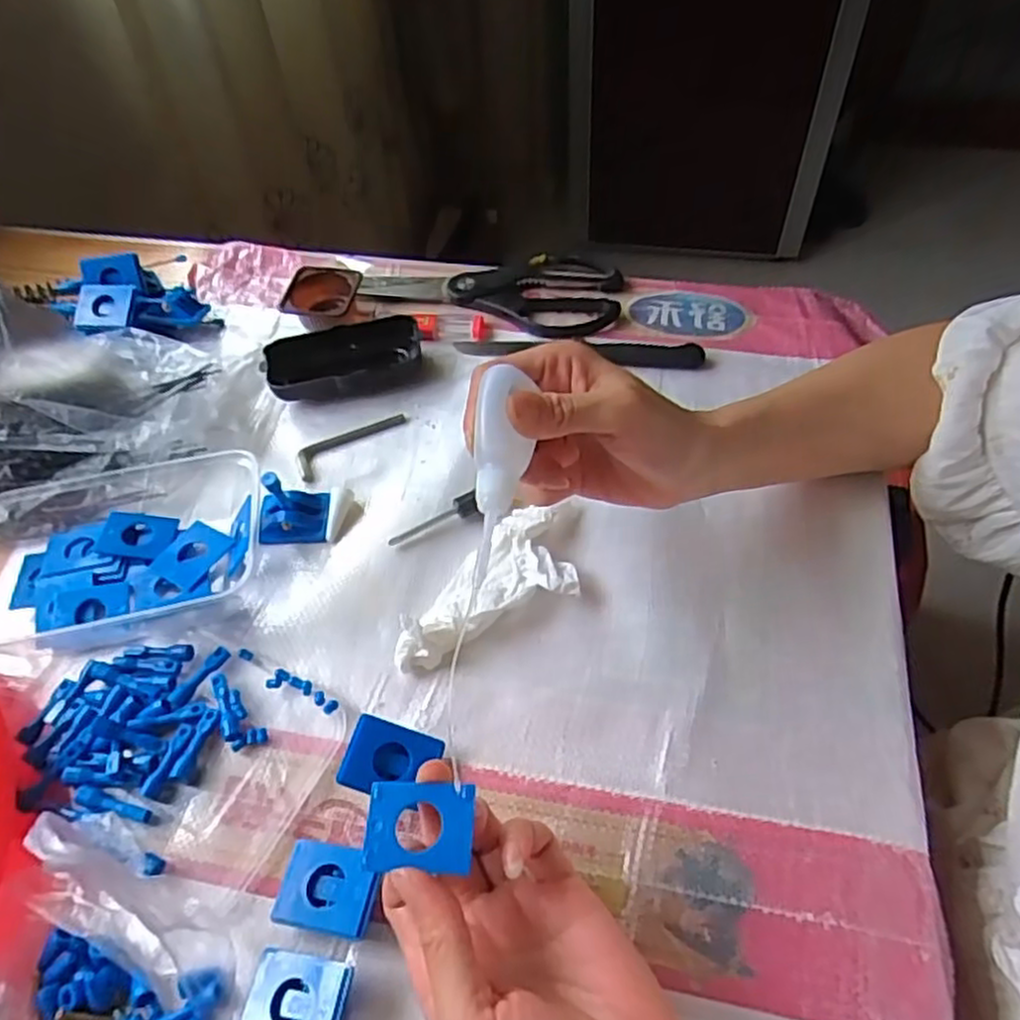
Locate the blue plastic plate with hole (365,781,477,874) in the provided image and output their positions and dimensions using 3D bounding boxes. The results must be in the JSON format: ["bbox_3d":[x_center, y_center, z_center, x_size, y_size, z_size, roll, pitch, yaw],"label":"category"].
[{"bbox_3d":[-0.034,0.118,0.276,0.039,0.005,0.030,0,53,3],"label":"blue plastic plate with hole"}]

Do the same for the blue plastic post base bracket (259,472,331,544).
[{"bbox_3d":[-0.132,-0.006,0.440,0.039,0.044,0.032,-2,53,2],"label":"blue plastic post base bracket"}]

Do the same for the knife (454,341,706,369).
[{"bbox_3d":[0.049,-0.117,0.532,0.179,0.007,0.022,3,53,6],"label":"knife"}]

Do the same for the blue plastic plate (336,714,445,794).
[{"bbox_3d":[-0.057,0.119,0.356,0.044,0.007,0.036,21,61,-9],"label":"blue plastic plate"}]

